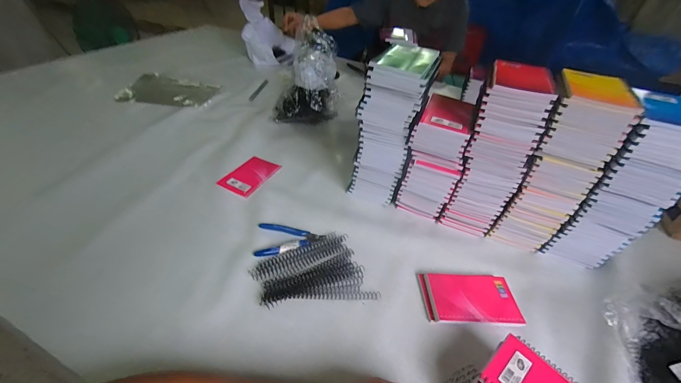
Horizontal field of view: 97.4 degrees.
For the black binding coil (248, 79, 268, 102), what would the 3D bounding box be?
[{"bbox_3d":[-0.270,-0.333,0.984,0.020,0.013,0.143,13,42,6],"label":"black binding coil"}]

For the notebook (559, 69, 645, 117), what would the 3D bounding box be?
[{"bbox_3d":[0.367,-0.148,0.429,0.091,0.011,0.122,25,44,18],"label":"notebook"}]

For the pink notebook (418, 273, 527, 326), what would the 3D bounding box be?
[{"bbox_3d":[0.202,0.167,0.468,0.142,0.013,0.086,3,39,-2],"label":"pink notebook"}]

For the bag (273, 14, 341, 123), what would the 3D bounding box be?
[{"bbox_3d":[-0.081,-0.369,0.899,0.159,0.122,0.393,8,60,4],"label":"bag"}]

